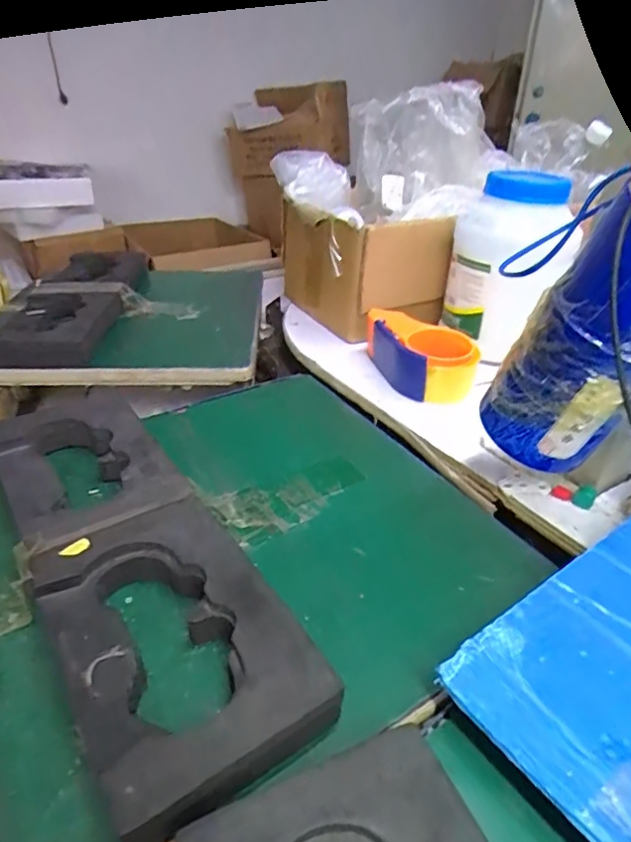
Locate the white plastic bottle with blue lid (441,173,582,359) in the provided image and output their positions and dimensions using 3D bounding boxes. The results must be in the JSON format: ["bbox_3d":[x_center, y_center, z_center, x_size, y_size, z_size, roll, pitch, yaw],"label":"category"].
[{"bbox_3d":[0.226,-0.182,0.651,0.108,0.187,0.103,-9,34,-13],"label":"white plastic bottle with blue lid"}]

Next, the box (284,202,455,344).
[{"bbox_3d":[0.065,-0.210,0.780,0.145,0.164,0.195,-19,37,-26],"label":"box"}]

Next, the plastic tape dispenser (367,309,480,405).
[{"bbox_3d":[0.122,-0.082,0.651,0.088,0.060,0.146,-15,48,-18],"label":"plastic tape dispenser"}]

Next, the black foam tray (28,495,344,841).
[{"bbox_3d":[-0.091,0.135,0.347,0.124,0.040,0.203,-23,39,-30],"label":"black foam tray"}]

